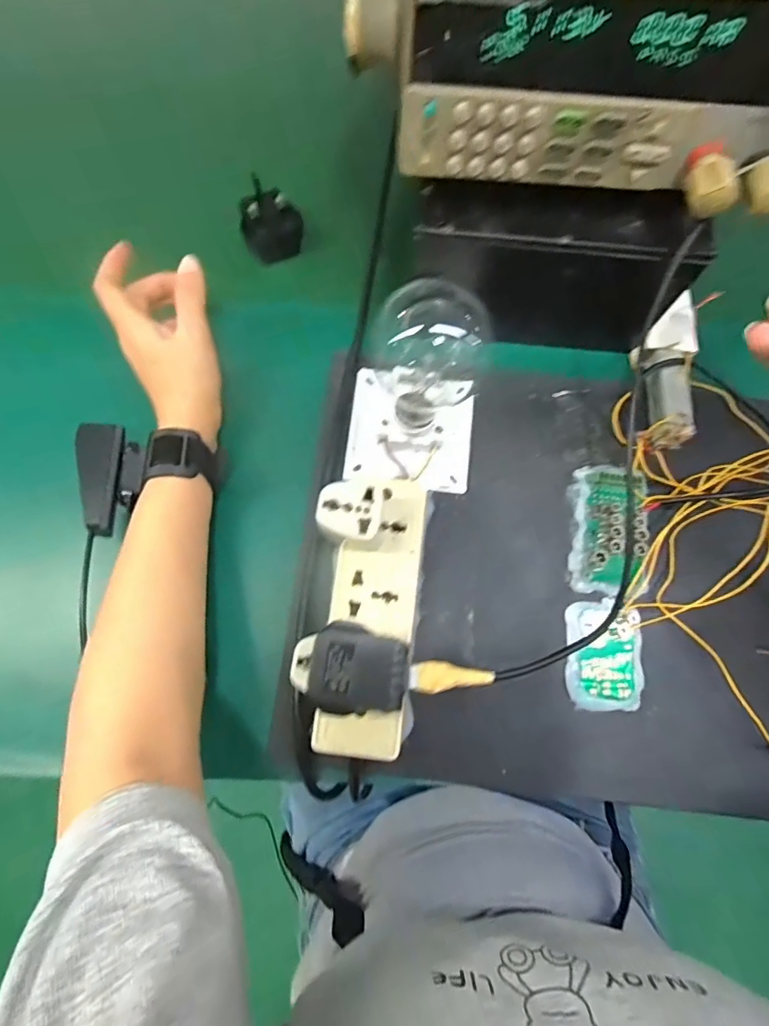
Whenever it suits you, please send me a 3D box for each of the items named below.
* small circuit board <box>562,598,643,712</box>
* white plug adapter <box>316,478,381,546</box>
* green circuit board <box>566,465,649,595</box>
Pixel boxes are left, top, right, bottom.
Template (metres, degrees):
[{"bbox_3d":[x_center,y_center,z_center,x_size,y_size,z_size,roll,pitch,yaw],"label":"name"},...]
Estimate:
[{"bbox_3d":[0.145,0.093,0.333,0.047,0.008,0.069,2,74,-1],"label":"small circuit board"},{"bbox_3d":[-0.020,0.001,0.312,0.037,0.034,0.037,-4,75,-2],"label":"white plug adapter"},{"bbox_3d":[0.155,0.010,0.348,0.048,0.019,0.088,12,75,2],"label":"green circuit board"}]

